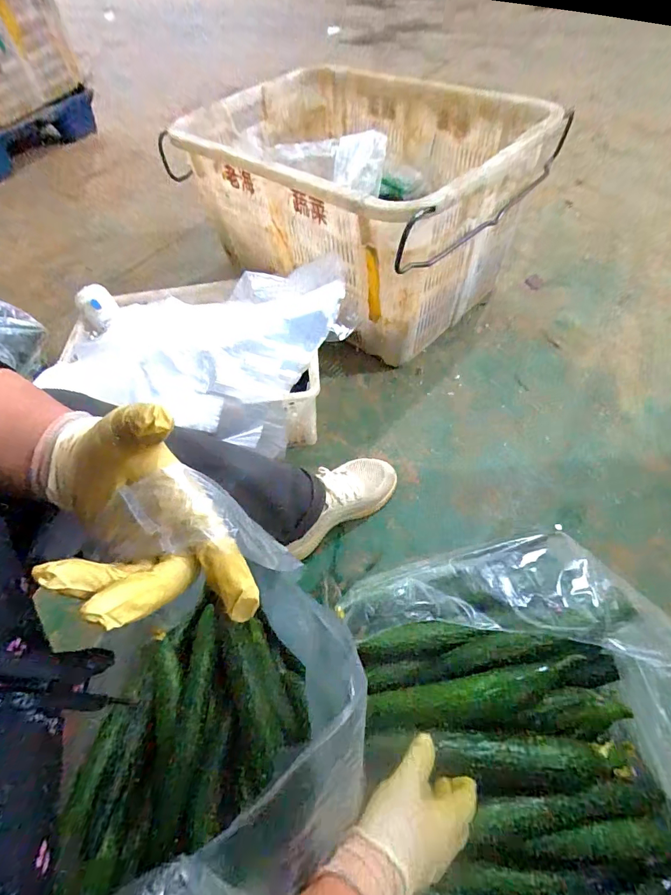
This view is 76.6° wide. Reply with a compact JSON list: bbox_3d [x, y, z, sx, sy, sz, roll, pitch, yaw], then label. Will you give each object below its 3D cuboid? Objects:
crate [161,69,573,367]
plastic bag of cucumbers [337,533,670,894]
[{"bbox_3d":[0.064,-0.544,0.927,0.620,0.355,0.542,36,67,26],"label":"crate"},{"bbox_3d":[0.216,0.368,0.424,0.401,0.180,0.513,-1,53,5],"label":"plastic bag of cucumbers"}]

